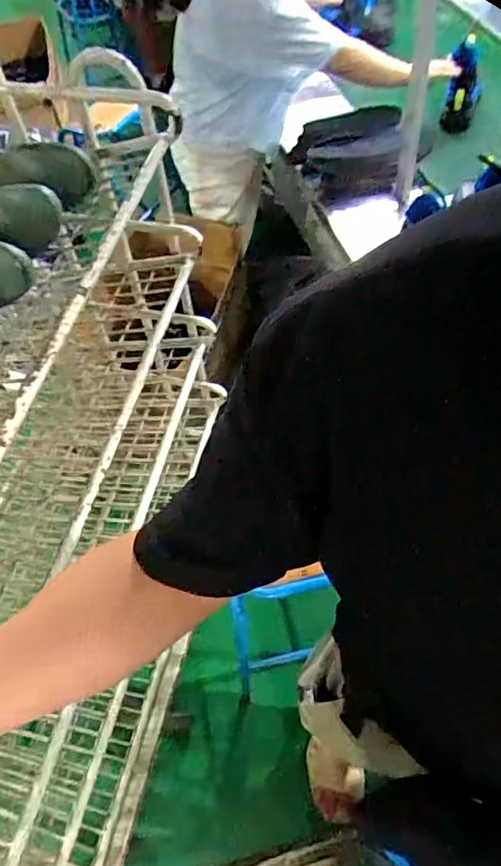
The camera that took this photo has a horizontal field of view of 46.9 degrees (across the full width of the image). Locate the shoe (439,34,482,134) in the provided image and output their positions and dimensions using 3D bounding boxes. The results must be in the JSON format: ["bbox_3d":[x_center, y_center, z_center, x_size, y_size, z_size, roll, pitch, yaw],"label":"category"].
[{"bbox_3d":[0.537,-0.879,1.455,0.083,0.091,0.218,10,97,12],"label":"shoe"}]

